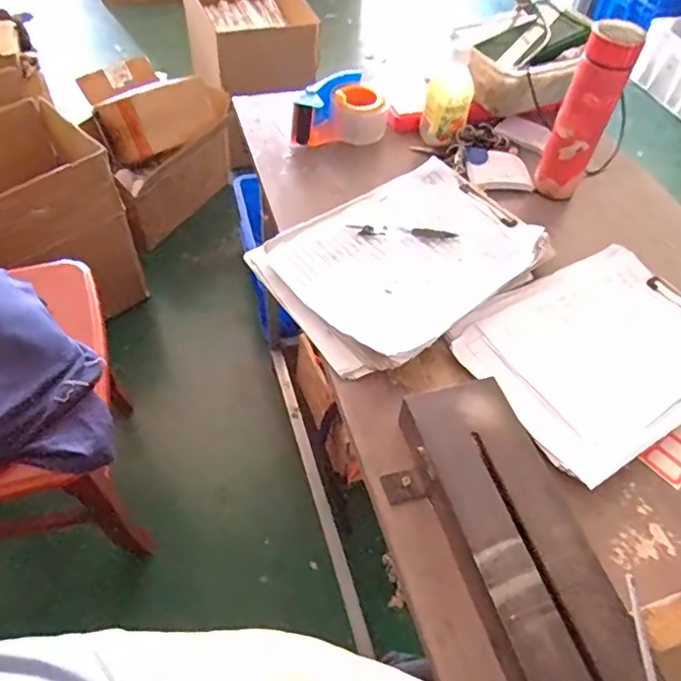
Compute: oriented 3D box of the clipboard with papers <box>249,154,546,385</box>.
[{"bbox_3d":[0.081,-0.100,0.696,0.320,0.041,0.233,-28,60,-23],"label":"clipboard with papers"}]

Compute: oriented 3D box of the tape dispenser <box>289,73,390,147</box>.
[{"bbox_3d":[0.000,-0.356,0.872,0.150,0.077,0.090,-32,62,-26],"label":"tape dispenser"}]

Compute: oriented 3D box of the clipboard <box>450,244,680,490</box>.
[{"bbox_3d":[0.301,0.016,0.641,0.317,0.021,0.218,-24,59,-21],"label":"clipboard"}]

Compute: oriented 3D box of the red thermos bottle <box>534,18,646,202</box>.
[{"bbox_3d":[0.329,-0.297,0.751,0.065,0.229,0.056,29,56,16],"label":"red thermos bottle"}]

